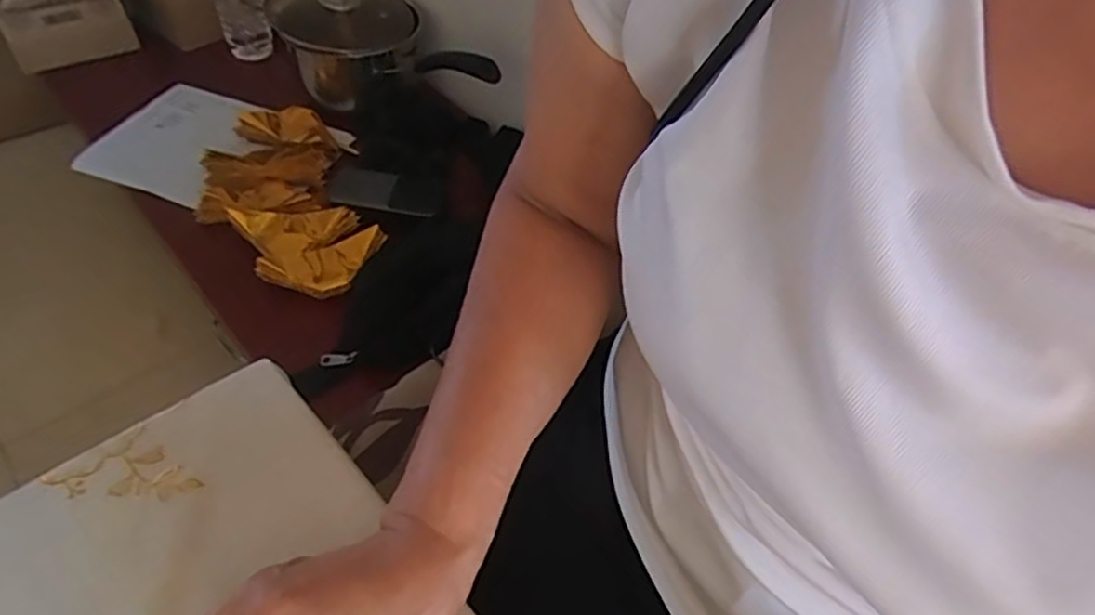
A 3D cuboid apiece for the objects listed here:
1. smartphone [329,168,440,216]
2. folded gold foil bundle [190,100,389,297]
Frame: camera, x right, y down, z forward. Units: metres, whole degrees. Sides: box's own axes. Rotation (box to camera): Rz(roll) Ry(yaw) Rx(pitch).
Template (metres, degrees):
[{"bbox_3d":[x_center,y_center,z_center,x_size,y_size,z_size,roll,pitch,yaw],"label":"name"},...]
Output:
[{"bbox_3d":[-0.185,-0.135,0.816,0.126,0.009,0.059,11,52,3],"label":"smartphone"},{"bbox_3d":[-0.315,-0.134,0.840,0.179,0.054,0.311,-18,53,-19],"label":"folded gold foil bundle"}]

